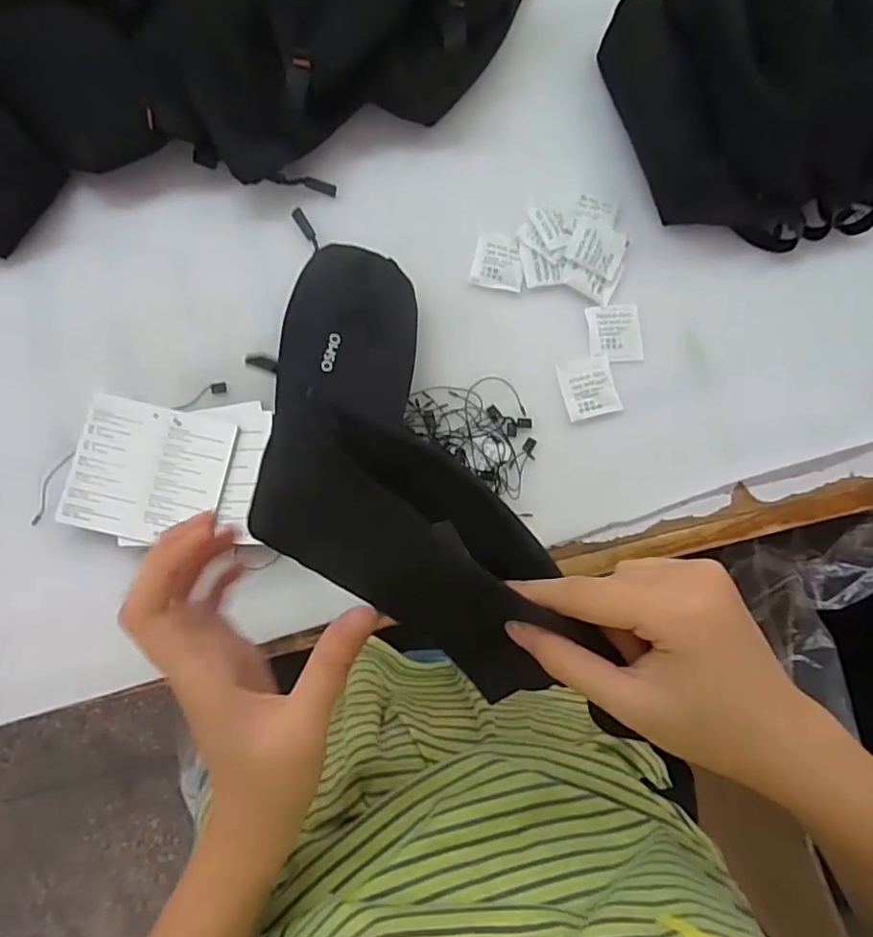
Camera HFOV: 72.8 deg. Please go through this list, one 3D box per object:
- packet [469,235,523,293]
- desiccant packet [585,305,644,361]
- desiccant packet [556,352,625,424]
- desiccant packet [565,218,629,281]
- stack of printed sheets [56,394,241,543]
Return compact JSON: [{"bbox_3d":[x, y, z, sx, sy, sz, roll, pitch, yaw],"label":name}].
[{"bbox_3d":[0.047,-0.153,0.441,0.037,0.004,0.039,9,84,-2],"label":"packet"},{"bbox_3d":[0.132,-0.100,0.437,0.039,0.004,0.042,-4,84,-3],"label":"desiccant packet"},{"bbox_3d":[0.112,-0.059,0.431,0.039,0.005,0.044,-13,85,-4],"label":"desiccant packet"},{"bbox_3d":[0.119,-0.164,0.441,0.040,0.005,0.037,24,83,0],"label":"desiccant packet"},{"bbox_3d":[-0.193,0.002,0.398,0.099,0.011,0.088,13,83,-1],"label":"stack of printed sheets"}]

